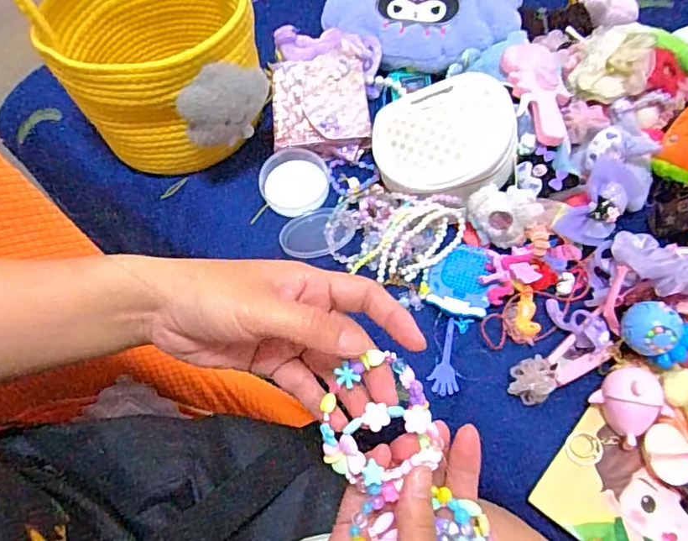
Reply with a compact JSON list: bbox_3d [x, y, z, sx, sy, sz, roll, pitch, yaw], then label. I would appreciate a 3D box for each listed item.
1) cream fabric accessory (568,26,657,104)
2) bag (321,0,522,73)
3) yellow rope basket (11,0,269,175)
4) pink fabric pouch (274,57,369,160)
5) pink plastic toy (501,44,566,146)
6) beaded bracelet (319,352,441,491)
[{"bbox_3d":[0.297,-0.226,0.595,0.078,0.050,0.076,-1,61,2],"label":"cream fabric accessory"},{"bbox_3d":[0.109,-0.369,0.733,0.248,0.069,0.228,10,62,8],"label":"bag"},{"bbox_3d":[-0.218,-0.273,0.588,0.219,0.266,0.267,-15,61,-5],"label":"yellow rope basket"},{"bbox_3d":[-0.030,-0.203,0.673,0.116,0.049,0.129,-5,61,0],"label":"pink fabric pouch"},{"bbox_3d":[0.220,-0.197,0.603,0.053,0.034,0.135,-9,61,-2],"label":"pink plastic toy"},{"bbox_3d":[0.016,0.079,0.284,0.058,0.028,0.060,-11,61,-3],"label":"beaded bracelet"}]

